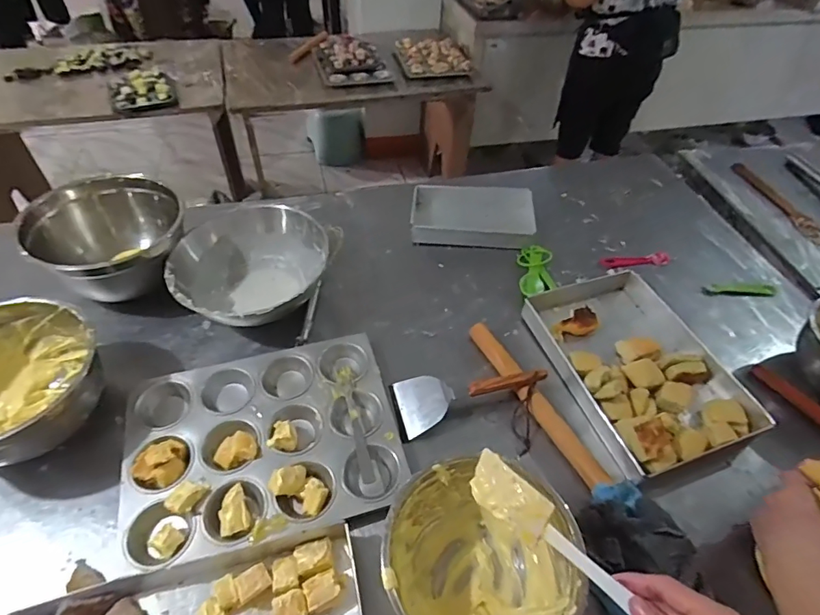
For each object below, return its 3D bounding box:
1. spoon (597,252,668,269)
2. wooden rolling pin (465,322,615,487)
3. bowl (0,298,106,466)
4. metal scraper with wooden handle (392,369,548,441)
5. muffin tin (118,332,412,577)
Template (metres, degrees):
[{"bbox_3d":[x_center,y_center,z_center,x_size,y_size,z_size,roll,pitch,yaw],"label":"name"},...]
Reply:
[{"bbox_3d":[0.423,-0.086,0.881,0.126,0.022,0.029,-6,48,-7],"label":"spoon"},{"bbox_3d":[0.172,0.125,0.661,0.035,0.026,0.280,-18,50,-17],"label":"wooden rolling pin"},{"bbox_3d":[-0.496,0.100,0.589,0.184,0.126,0.187,1,47,-1],"label":"bowl"},{"bbox_3d":[0.082,0.111,0.673,0.212,0.043,0.087,-15,49,-15],"label":"metal scraper with wooden handle"},{"bbox_3d":[-0.188,0.171,0.604,0.338,0.038,0.254,-12,49,-12],"label":"muffin tin"}]

